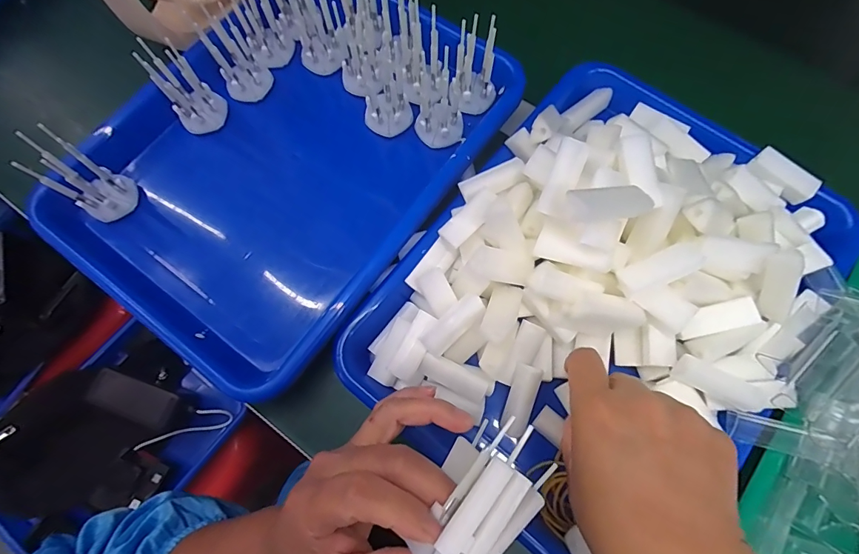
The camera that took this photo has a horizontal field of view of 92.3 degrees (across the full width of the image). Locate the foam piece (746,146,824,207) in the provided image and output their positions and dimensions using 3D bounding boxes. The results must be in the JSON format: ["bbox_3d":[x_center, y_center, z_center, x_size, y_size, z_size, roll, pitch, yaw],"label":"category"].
[{"bbox_3d":[0.266,-0.076,0.310,0.022,0.011,0.045,-39,75,-11],"label":"foam piece"}]

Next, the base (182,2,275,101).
[{"bbox_3d":[-0.161,-0.182,0.340,0.037,0.072,0.029,-40,50,-11],"label":"base"}]

